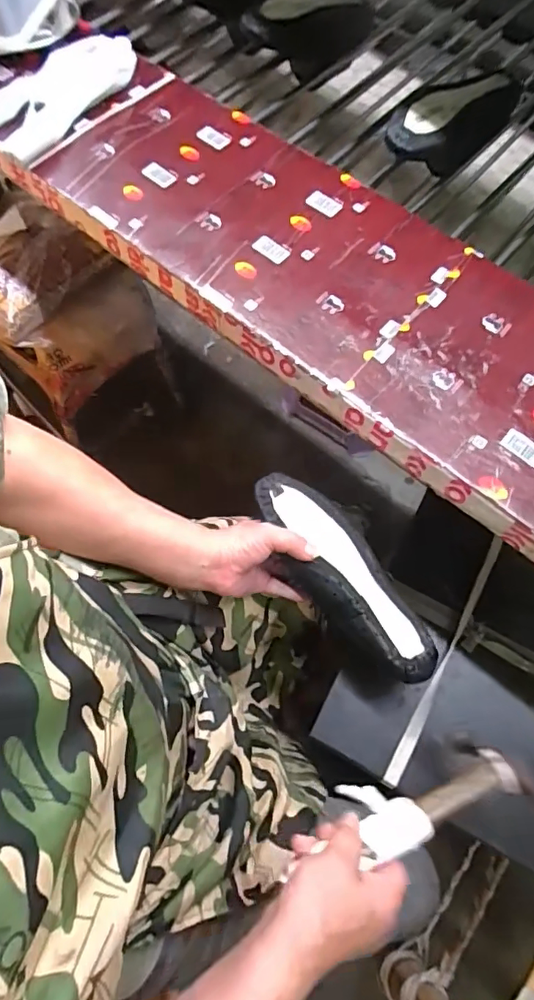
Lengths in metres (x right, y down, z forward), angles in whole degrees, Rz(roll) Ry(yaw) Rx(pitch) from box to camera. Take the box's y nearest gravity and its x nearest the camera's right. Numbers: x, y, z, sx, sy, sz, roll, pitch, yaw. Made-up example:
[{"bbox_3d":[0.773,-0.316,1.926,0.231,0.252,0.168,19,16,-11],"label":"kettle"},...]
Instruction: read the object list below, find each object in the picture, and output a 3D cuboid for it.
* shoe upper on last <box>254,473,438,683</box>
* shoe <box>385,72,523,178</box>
[{"bbox_3d":[0.078,0.088,0.579,0.087,0.072,0.264,-35,77,-12],"label":"shoe upper on last"},{"bbox_3d":[0.232,-0.472,0.646,0.267,0.067,0.072,-39,74,-26],"label":"shoe"}]

